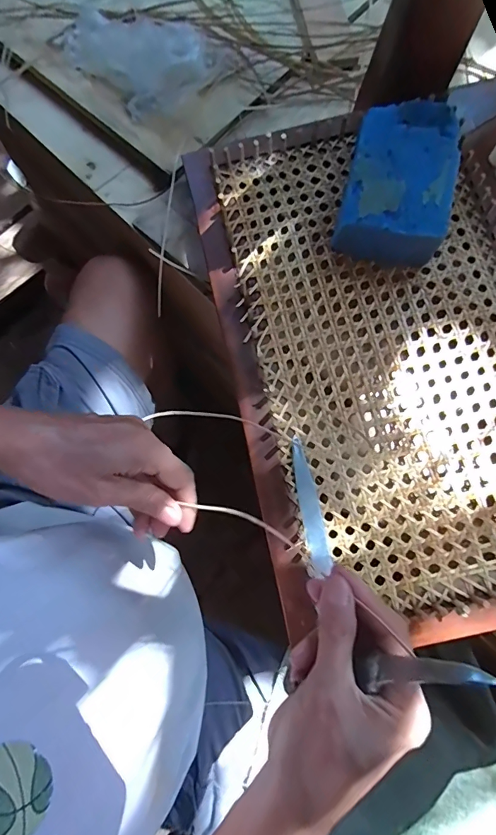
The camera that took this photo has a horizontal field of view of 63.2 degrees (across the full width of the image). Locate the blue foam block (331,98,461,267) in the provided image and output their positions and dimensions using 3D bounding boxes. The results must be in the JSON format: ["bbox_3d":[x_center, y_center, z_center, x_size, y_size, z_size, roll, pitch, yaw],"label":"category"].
[{"bbox_3d":[0.136,-0.210,0.372,0.094,0.057,0.142,14,79,1],"label":"blue foam block"}]

